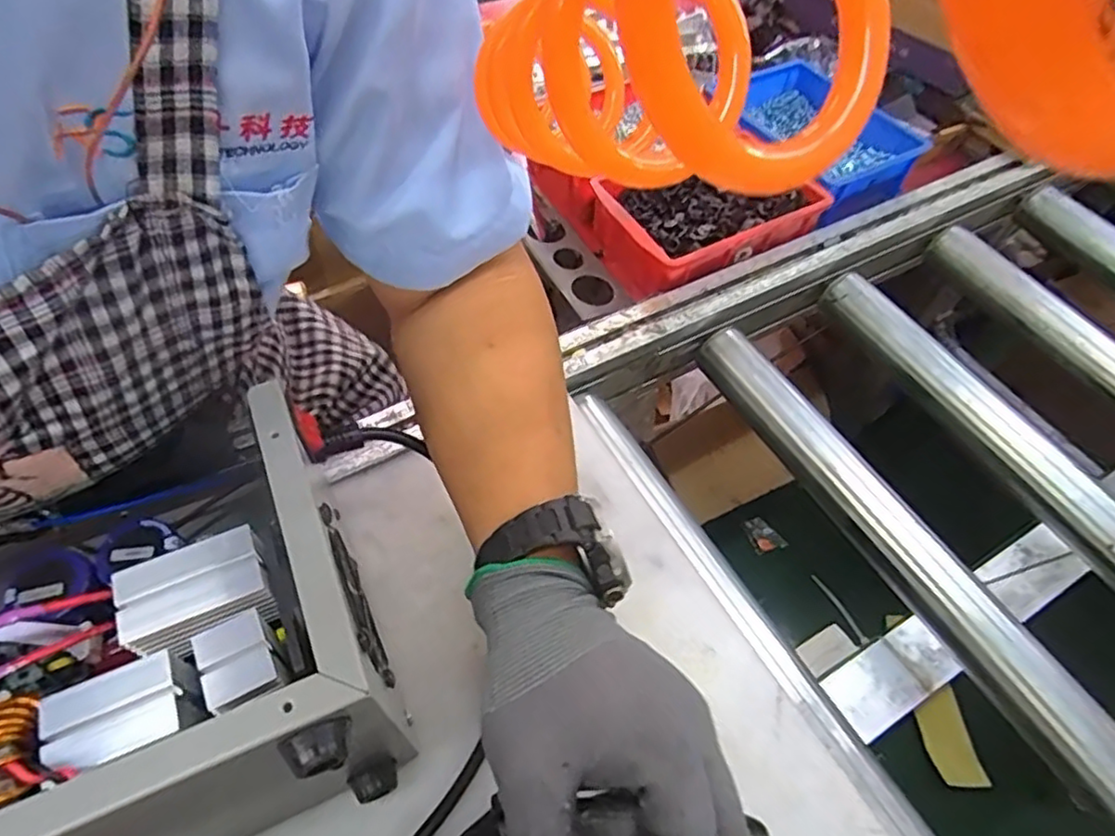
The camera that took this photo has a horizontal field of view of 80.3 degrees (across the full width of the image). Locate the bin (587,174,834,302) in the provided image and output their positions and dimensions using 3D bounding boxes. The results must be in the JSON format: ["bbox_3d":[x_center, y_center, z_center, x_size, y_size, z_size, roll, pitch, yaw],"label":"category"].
[{"bbox_3d":[0.139,-0.190,0.637,0.187,0.069,0.131,-21,59,-16],"label":"bin"}]

